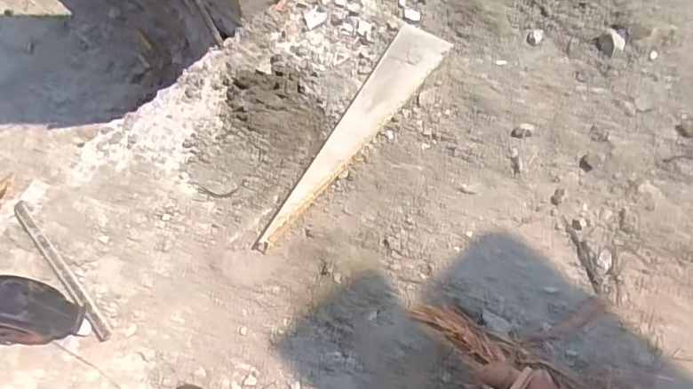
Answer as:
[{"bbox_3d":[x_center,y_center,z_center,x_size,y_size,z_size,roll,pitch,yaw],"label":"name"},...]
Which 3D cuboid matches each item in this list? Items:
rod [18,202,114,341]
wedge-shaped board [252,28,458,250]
[{"bbox_3d":[-0.276,0.068,0.510,0.011,0.009,0.179,-38,68,-16],"label":"rod"},{"bbox_3d":[0.015,-0.068,0.565,0.056,0.022,0.313,28,68,14],"label":"wedge-shaped board"}]

